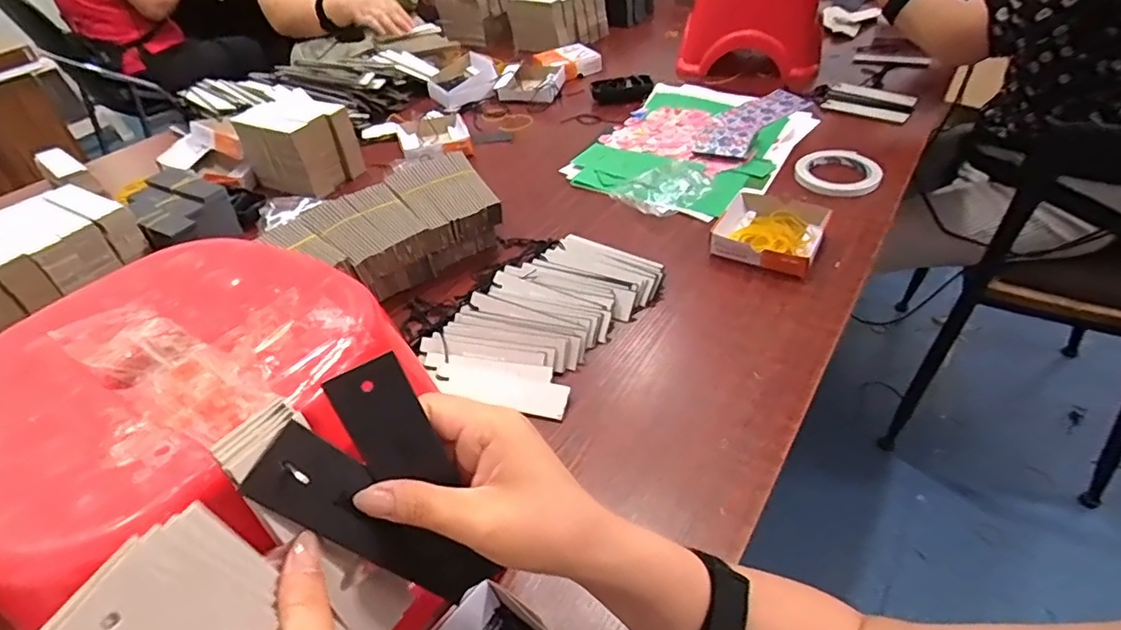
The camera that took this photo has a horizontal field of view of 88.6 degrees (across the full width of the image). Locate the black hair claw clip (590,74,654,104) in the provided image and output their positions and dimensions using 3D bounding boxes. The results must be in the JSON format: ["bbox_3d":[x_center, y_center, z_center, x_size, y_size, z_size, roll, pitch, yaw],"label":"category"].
[{"bbox_3d":[0.113,-0.416,1.058,0.113,0.035,0.051,1,42,7],"label":"black hair claw clip"}]

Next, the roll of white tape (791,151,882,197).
[{"bbox_3d":[0.393,-0.209,0.820,0.112,0.019,0.130,7,43,13],"label":"roll of white tape"}]

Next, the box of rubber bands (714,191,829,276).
[{"bbox_3d":[0.255,-0.105,0.693,0.112,0.030,0.131,18,46,23],"label":"box of rubber bands"}]

